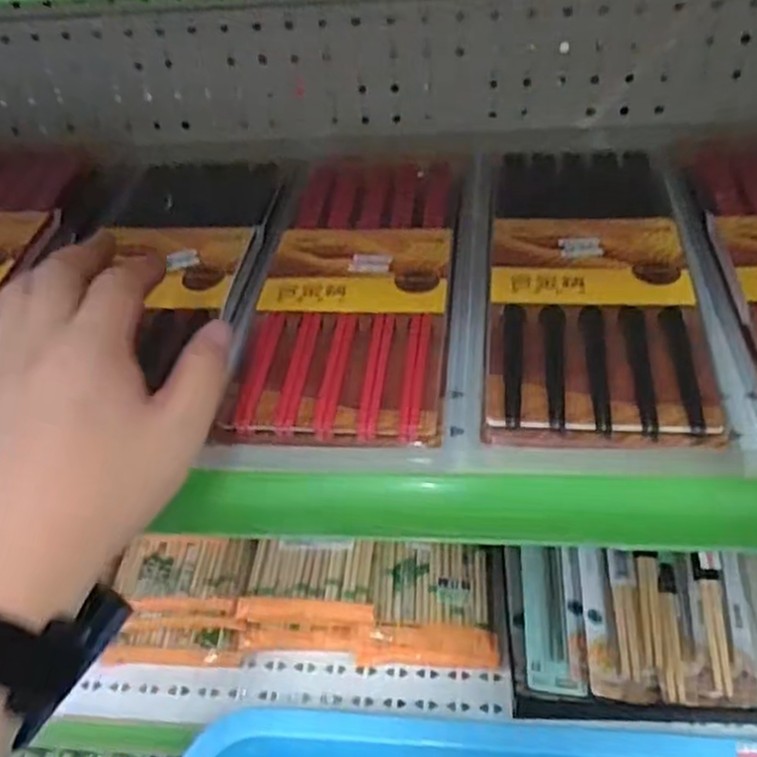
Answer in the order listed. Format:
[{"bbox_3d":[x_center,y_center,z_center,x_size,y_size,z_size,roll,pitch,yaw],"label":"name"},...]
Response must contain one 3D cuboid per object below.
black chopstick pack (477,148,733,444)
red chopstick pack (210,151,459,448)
[{"bbox_3d":[0.114,-0.061,0.410,0.103,0.009,0.235,1,45,9],"label":"black chopstick pack"},{"bbox_3d":[-0.011,-0.061,0.430,0.105,0.012,0.248,1,45,8],"label":"red chopstick pack"}]

